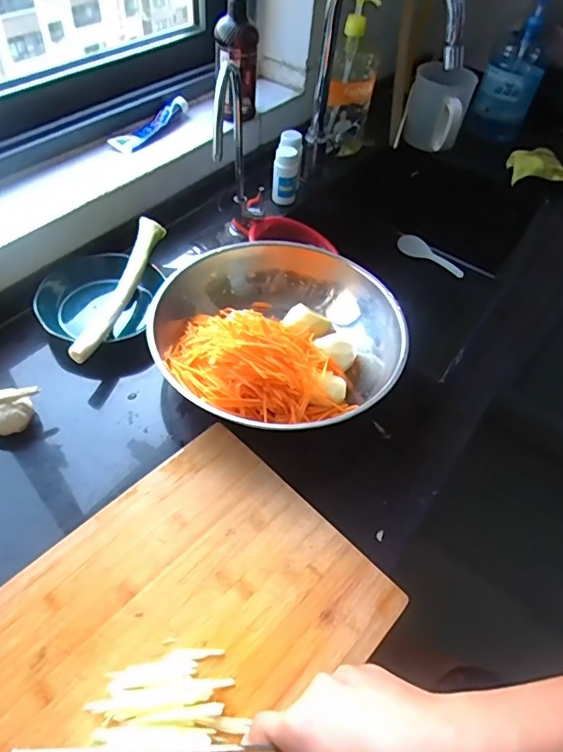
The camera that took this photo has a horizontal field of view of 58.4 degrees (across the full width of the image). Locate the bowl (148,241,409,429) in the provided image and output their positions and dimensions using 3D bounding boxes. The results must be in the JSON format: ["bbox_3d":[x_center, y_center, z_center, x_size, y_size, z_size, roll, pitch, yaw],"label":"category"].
[{"bbox_3d":[-0.003,-0.049,0.630,0.292,0.099,0.284,3,51,-3],"label":"bowl"}]

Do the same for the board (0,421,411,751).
[{"bbox_3d":[-0.102,0.227,0.431,0.268,0.012,0.367,38,57,23],"label":"board"}]

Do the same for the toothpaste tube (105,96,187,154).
[{"bbox_3d":[-0.216,-0.421,0.839,0.031,0.022,0.169,25,53,14],"label":"toothpaste tube"}]

